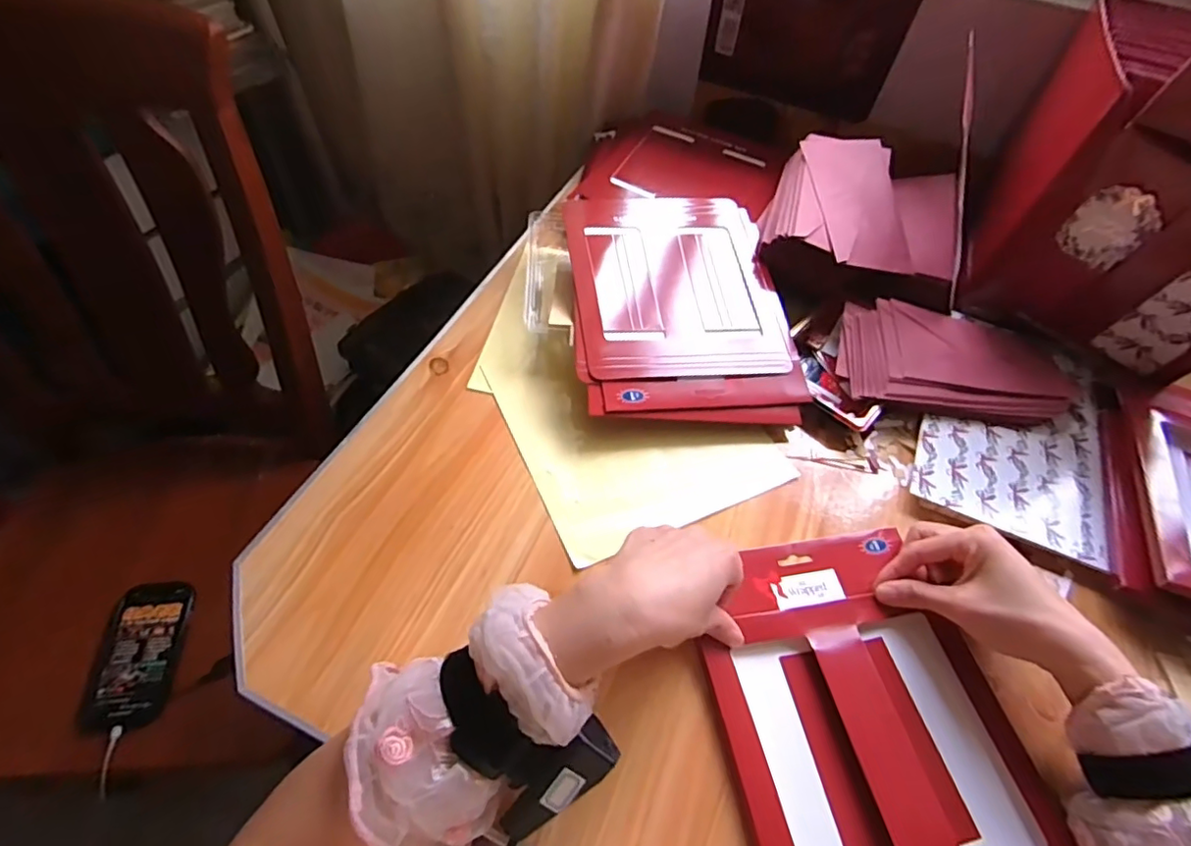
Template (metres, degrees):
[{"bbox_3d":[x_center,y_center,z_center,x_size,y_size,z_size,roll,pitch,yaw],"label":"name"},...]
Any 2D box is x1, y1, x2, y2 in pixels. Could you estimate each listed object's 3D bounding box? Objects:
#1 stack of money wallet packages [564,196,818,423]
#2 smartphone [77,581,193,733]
[{"bbox_3d":[0.080,-0.122,0.579,0.205,0.055,0.277,-2,55,-7],"label":"stack of money wallet packages"},{"bbox_3d":[-0.524,0.264,0.661,0.079,0.018,0.161,-2,55,-6],"label":"smartphone"}]

